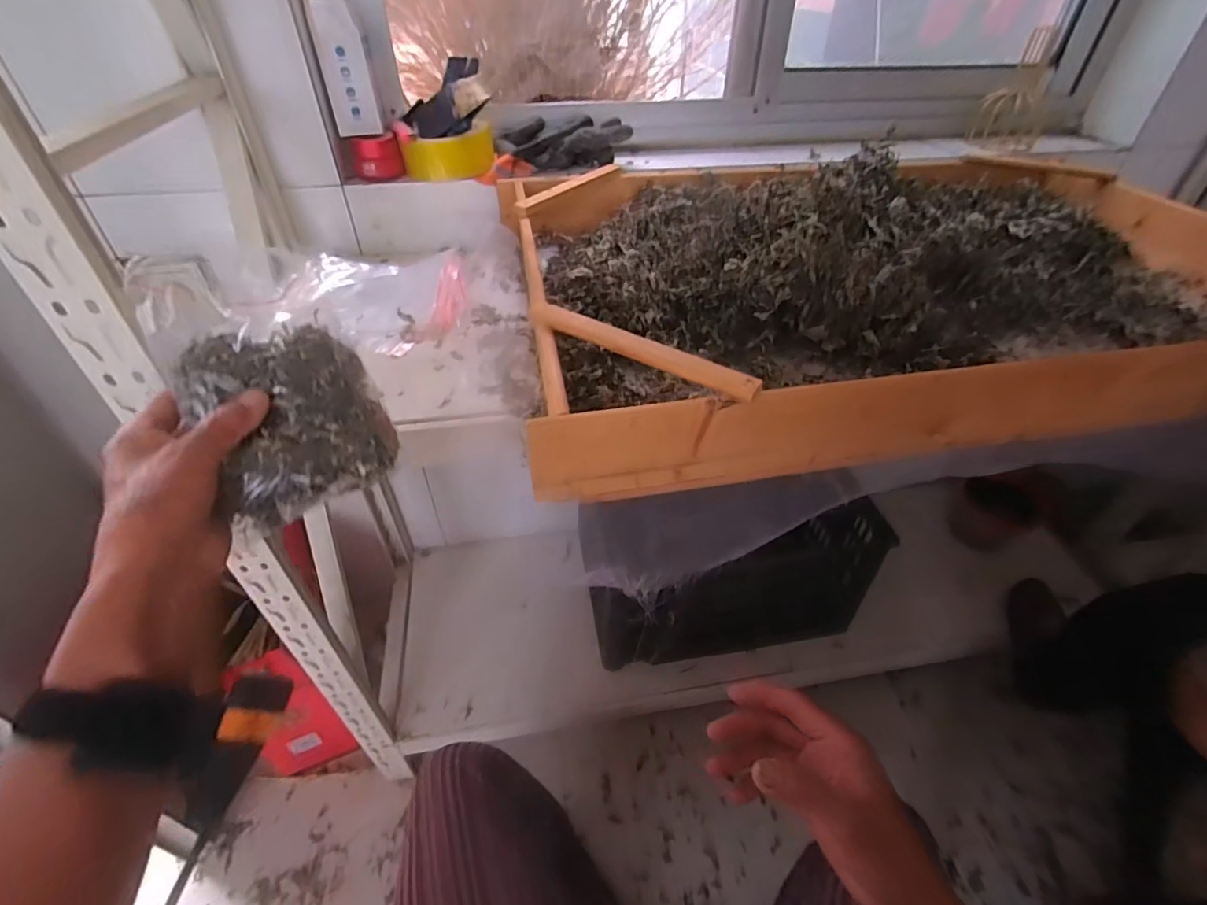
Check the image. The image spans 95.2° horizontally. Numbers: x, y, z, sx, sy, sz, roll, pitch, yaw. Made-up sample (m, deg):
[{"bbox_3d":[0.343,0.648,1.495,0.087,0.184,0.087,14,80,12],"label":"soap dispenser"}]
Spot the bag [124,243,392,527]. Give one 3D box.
[{"bbox_3d":[-0.213,-0.050,0.356,0.106,0.031,0.175,-24,84,-27],"label":"bag"}]

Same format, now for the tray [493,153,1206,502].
[{"bbox_3d":[0.340,-0.230,0.635,0.888,0.120,0.528,-8,43,-10],"label":"tray"}]

